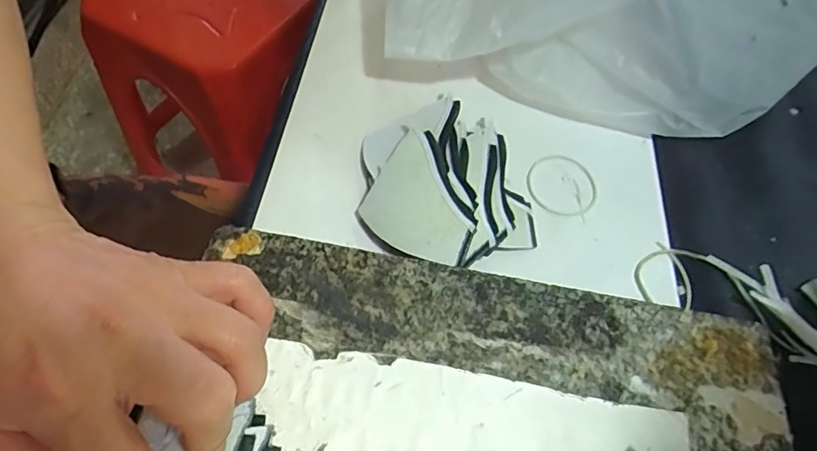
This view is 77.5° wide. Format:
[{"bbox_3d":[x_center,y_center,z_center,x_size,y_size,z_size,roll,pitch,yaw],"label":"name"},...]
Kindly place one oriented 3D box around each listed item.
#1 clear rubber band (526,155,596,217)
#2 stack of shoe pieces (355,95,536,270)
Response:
[{"bbox_3d":[0.103,-0.027,0.342,0.047,0.004,0.049,2,60,-3],"label":"clear rubber band"},{"bbox_3d":[0.020,-0.028,0.320,0.103,0.023,0.113,-18,63,-14],"label":"stack of shoe pieces"}]

